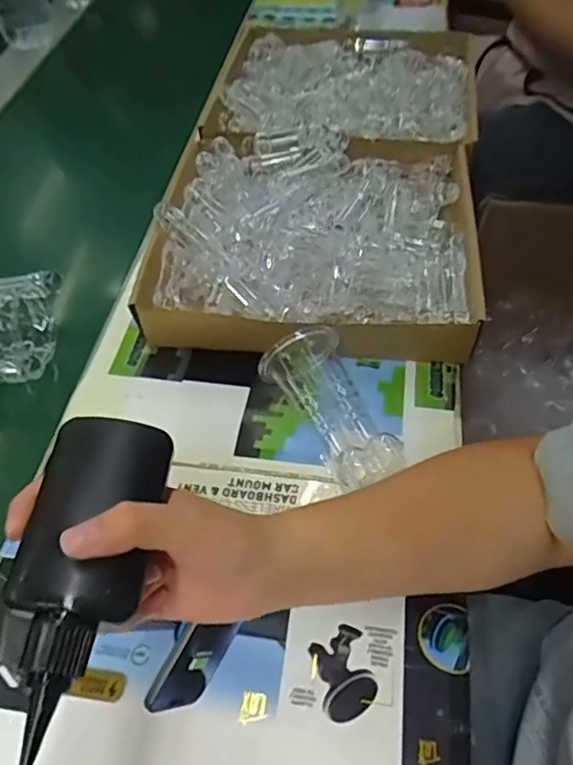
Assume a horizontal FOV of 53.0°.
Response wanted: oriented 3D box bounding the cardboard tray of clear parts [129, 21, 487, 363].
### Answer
[{"bbox_3d":[0.048,-0.261,0.655,0.314,0.079,0.562,4,53,7],"label":"cardboard tray of clear parts"}]

